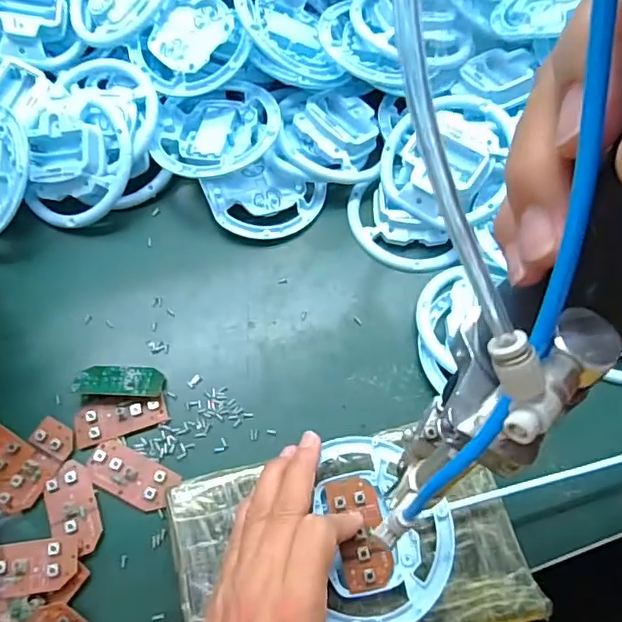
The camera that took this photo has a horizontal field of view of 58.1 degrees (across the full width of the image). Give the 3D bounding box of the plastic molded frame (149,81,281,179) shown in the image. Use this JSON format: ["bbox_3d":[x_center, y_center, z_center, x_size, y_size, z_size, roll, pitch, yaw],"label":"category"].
[{"bbox_3d":[-0.077,-0.146,0.450,0.099,0.022,0.095,-19,70,-10],"label":"plastic molded frame"}]

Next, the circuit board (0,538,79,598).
[{"bbox_3d":[-0.171,0.152,0.331,0.059,0.005,0.030,-4,55,-11],"label":"circuit board"}]

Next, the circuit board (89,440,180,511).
[{"bbox_3d":[-0.118,0.107,0.365,0.057,0.004,0.029,27,69,9],"label":"circuit board"}]

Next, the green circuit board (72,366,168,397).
[{"bbox_3d":[-0.132,0.048,0.391,0.059,0.006,0.025,6,44,3],"label":"green circuit board"}]

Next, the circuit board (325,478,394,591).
[{"bbox_3d":[0.029,0.127,0.321,0.030,0.006,0.060,-10,75,-6],"label":"circuit board"}]

